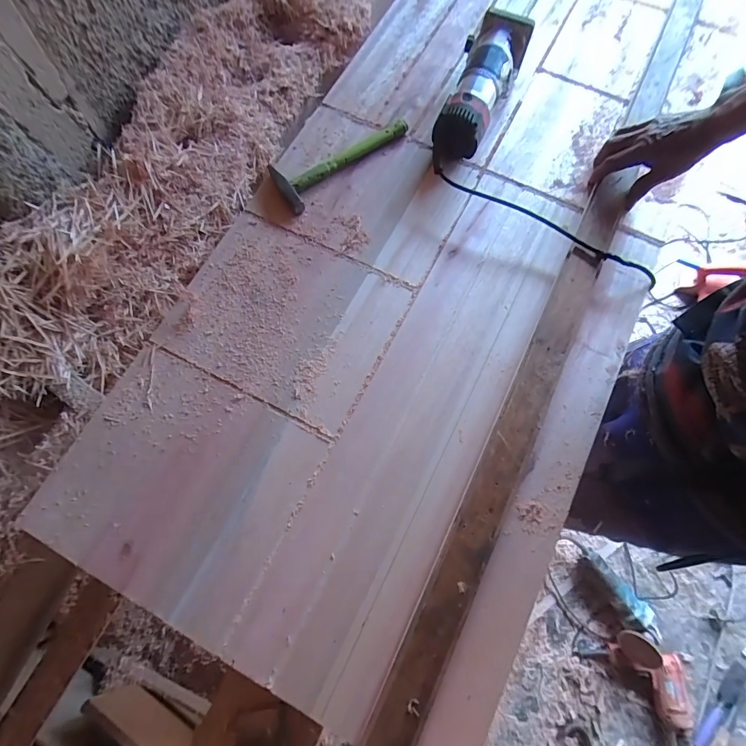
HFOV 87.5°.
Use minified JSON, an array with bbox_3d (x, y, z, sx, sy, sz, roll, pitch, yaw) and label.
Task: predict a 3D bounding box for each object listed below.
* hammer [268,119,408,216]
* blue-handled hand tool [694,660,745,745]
[{"bbox_3d":[-0.039,-0.334,0.612,0.238,0.031,0.075,-31,74,-8],"label":"hammer"},{"bbox_3d":[0.900,0.862,1.003,0.247,0.017,0.045,-43,76,-11],"label":"blue-handled hand tool"}]

